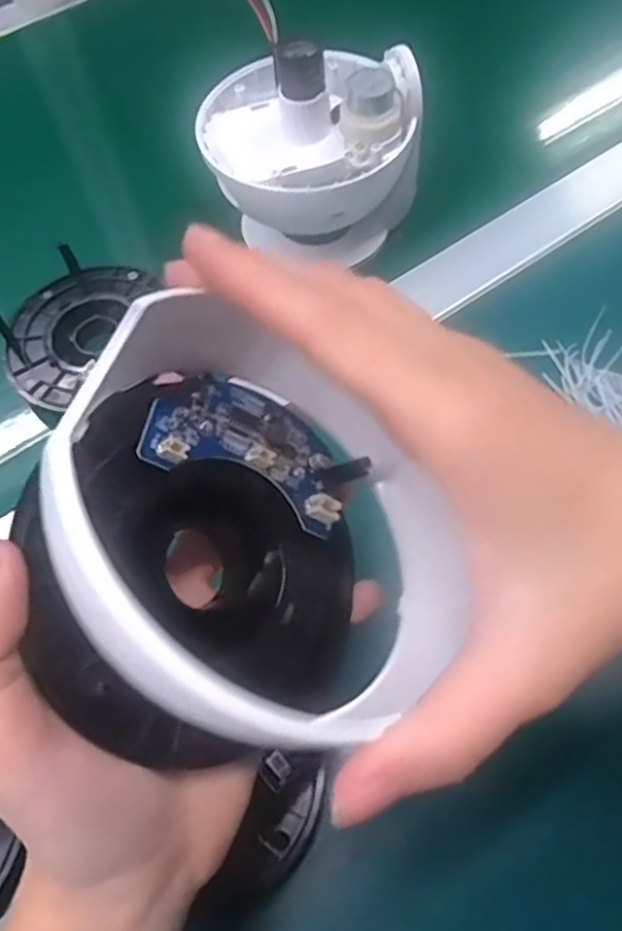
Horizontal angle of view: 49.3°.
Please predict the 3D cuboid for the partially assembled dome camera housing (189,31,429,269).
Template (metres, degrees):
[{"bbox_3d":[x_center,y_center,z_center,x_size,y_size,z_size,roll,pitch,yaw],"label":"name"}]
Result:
[{"bbox_3d":[-0.001,-0.176,0.398,0.123,0.113,0.108,-9,59,-3],"label":"partially assembled dome camera housing"}]

